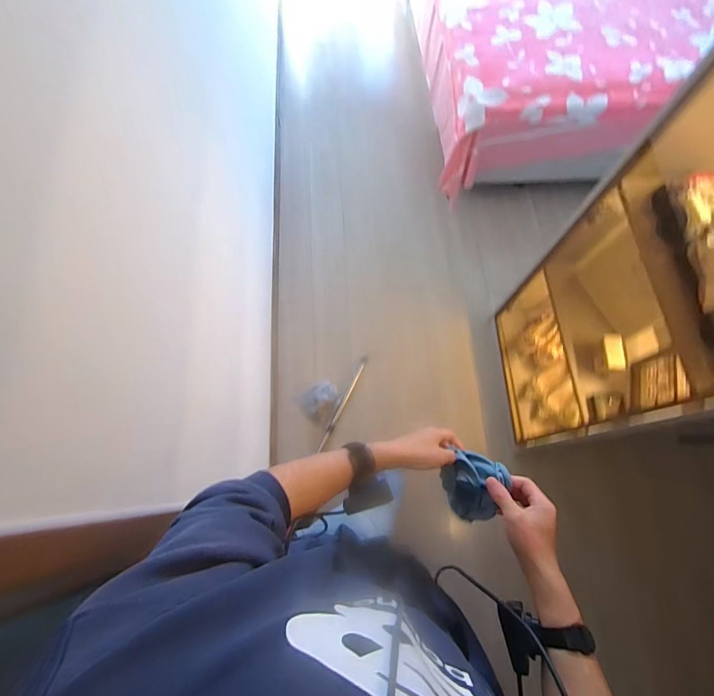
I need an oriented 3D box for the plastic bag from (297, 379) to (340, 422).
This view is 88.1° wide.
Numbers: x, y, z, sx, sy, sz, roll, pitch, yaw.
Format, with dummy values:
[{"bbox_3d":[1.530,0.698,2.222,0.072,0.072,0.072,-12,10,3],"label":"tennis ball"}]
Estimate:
[{"bbox_3d":[-0.142,0.214,1.484,0.159,0.045,0.144,-38,76,-13],"label":"plastic bag"}]

